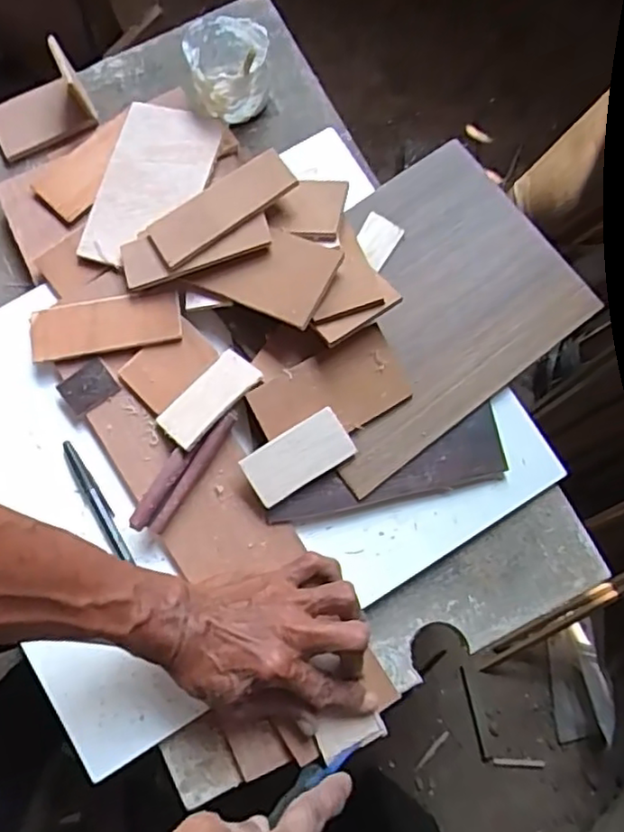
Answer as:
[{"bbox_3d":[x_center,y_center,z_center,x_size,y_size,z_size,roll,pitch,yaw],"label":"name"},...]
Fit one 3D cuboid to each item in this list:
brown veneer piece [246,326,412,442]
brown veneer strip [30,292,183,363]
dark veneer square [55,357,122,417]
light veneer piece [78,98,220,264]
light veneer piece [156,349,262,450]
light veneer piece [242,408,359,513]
[{"bbox_3d":[0.013,-0.016,0.476,0.110,0.004,0.059,-26,90,-10],"label":"brown veneer piece"},{"bbox_3d":[-0.155,-0.067,0.489,0.113,0.005,0.040,-7,79,-1],"label":"brown veneer strip"},{"bbox_3d":[-0.166,-0.020,0.485,0.040,0.008,0.030,-33,81,-4],"label":"dark veneer square"},{"bbox_3d":[-0.124,-0.179,0.504,0.074,0.010,0.139,15,77,4],"label":"light veneer piece"},{"bbox_3d":[-0.075,-0.012,0.476,0.077,0.005,0.039,-45,60,-10],"label":"light veneer piece"},{"bbox_3d":[-0.010,0.030,0.466,0.076,0.004,0.040,-32,93,-11],"label":"light veneer piece"}]

